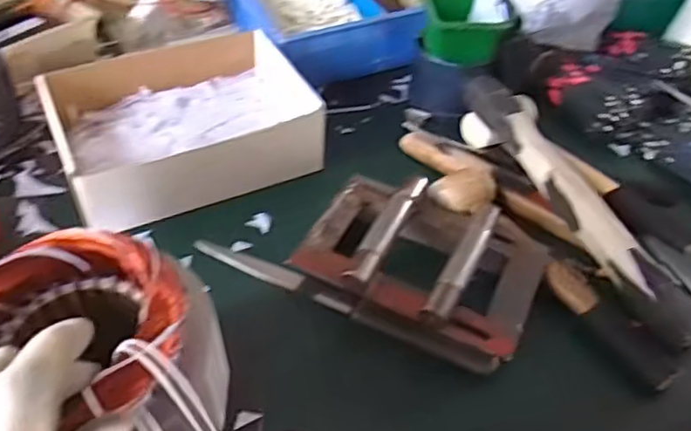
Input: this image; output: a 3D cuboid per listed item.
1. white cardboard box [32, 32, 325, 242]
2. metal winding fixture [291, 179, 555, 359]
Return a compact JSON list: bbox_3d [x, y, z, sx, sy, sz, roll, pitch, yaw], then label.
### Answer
[{"bbox_3d":[-0.162,-0.098,0.640,0.256,0.059,0.202,-22,52,-25],"label":"white cardboard box"},{"bbox_3d":[0.067,0.036,0.548,0.197,0.053,0.145,23,49,16],"label":"metal winding fixture"}]

